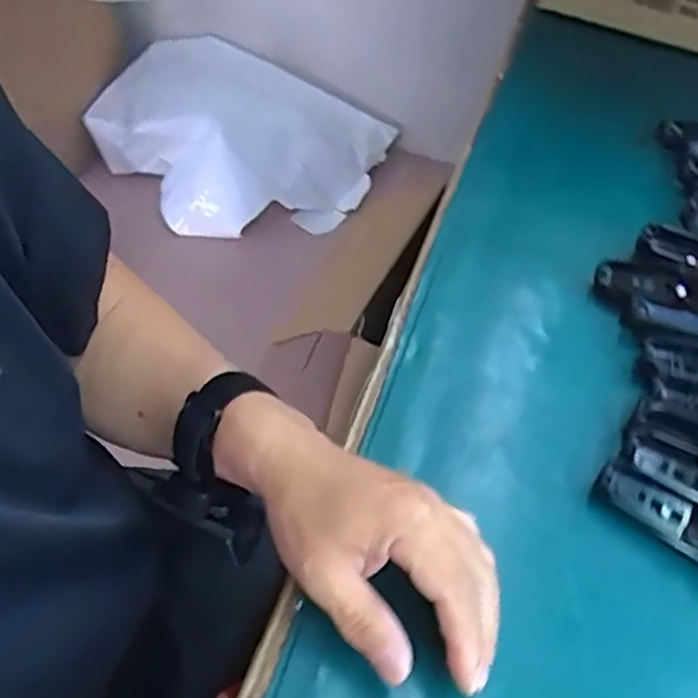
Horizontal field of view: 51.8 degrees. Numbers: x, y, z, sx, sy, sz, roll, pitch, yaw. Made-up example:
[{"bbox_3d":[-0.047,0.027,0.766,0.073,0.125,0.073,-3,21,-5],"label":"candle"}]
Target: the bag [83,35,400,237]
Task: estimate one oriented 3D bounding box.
[{"bbox_3d":[-0.276,-0.477,1.662,0.622,0.113,0.451,25,90,8],"label":"bag"}]

